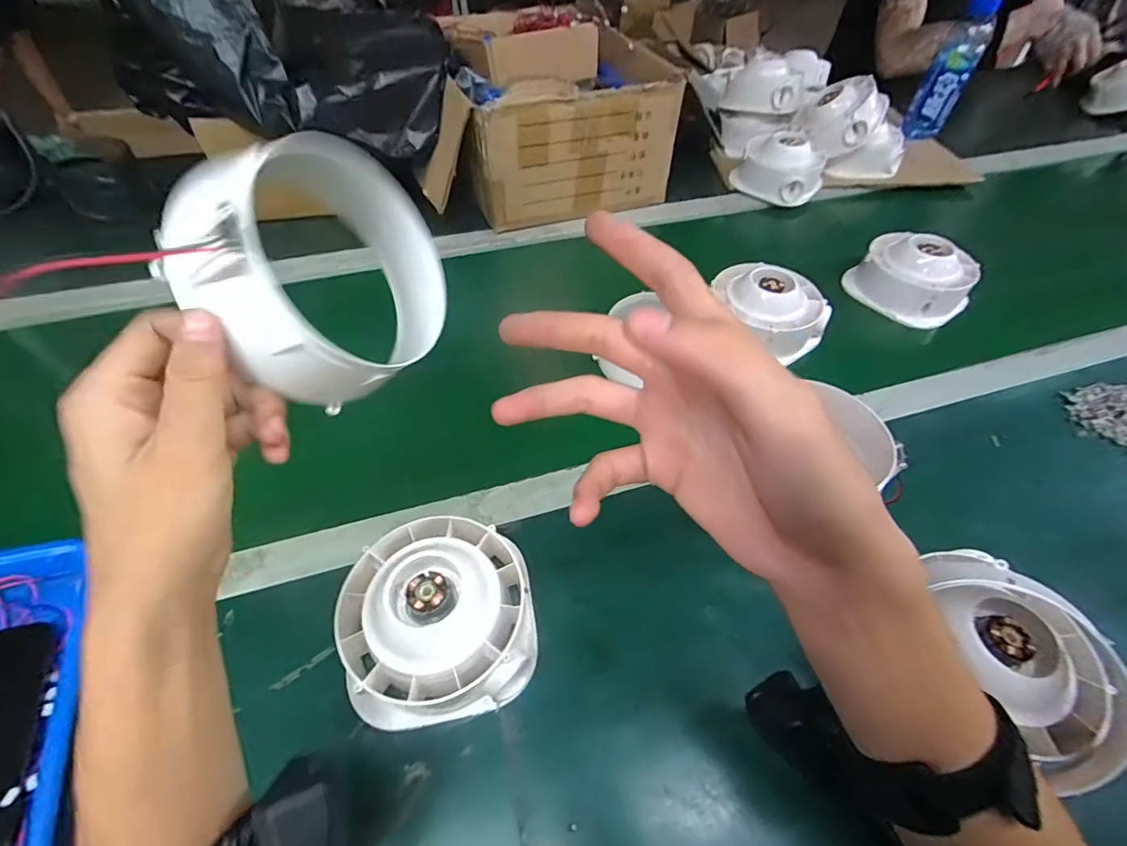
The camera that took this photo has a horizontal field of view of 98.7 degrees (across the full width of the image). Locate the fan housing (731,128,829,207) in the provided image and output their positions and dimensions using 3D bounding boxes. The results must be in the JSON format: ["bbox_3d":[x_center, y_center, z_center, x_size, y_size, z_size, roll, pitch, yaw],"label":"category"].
[{"bbox_3d":[0.368,-0.435,0.808,0.136,0.072,0.138,28,56,19],"label":"fan housing"}]

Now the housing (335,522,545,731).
[{"bbox_3d":[-0.089,0.137,0.351,0.130,0.064,0.129,-12,53,-11],"label":"housing"}]

